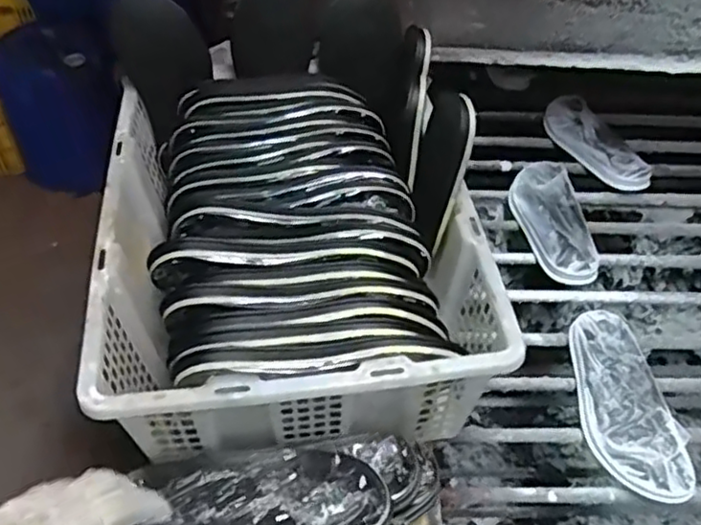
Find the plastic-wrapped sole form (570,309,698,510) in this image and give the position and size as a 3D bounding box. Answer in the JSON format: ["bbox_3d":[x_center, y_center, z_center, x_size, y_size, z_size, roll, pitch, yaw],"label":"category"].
[{"bbox_3d":[0.298,0.149,0.738,0.098,0.017,0.236,-3,48,-5],"label":"plastic-wrapped sole form"}]

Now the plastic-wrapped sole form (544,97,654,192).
[{"bbox_3d":[0.387,-0.195,1.073,0.080,0.037,0.239,-14,49,-15],"label":"plastic-wrapped sole form"}]

